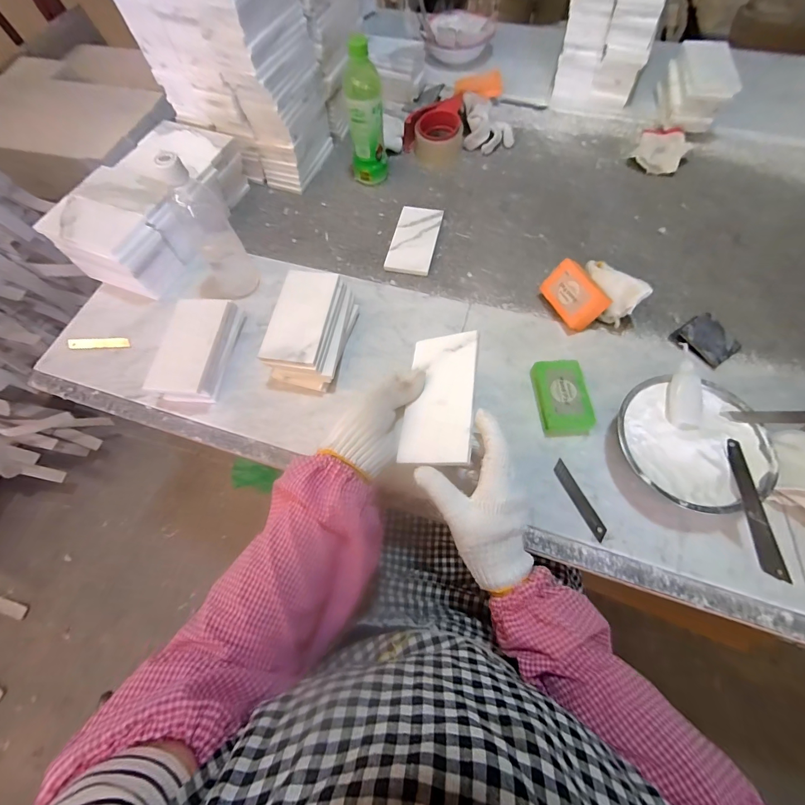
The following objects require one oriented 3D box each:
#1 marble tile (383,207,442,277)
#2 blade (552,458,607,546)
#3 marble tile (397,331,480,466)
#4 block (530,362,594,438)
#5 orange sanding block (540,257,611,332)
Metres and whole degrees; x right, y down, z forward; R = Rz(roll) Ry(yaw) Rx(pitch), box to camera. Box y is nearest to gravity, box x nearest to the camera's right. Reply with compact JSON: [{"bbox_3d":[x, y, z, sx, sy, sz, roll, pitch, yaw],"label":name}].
[{"bbox_3d":[0.022,-0.285,0.649,0.075,0.013,0.146,12,65,7],"label":"marble tile"},{"bbox_3d":[0.213,0.116,0.447,0.017,0.004,0.097,-22,66,-9],"label":"blade"},{"bbox_3d":[0.039,-0.009,0.387,0.073,0.006,0.150,-5,59,27],"label":"marble tile"},{"bbox_3d":[0.211,-0.007,0.497,0.061,0.030,0.099,-4,65,-1],"label":"block"},{"bbox_3d":[0.250,-0.158,0.544,0.029,0.062,0.094,7,49,-39],"label":"orange sanding block"}]

